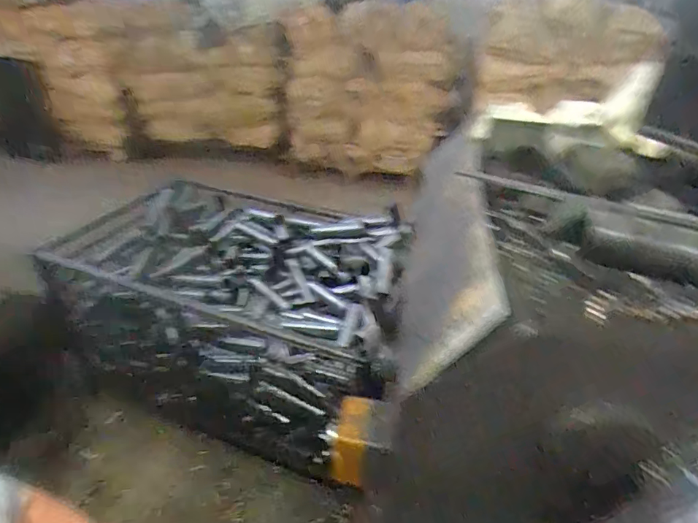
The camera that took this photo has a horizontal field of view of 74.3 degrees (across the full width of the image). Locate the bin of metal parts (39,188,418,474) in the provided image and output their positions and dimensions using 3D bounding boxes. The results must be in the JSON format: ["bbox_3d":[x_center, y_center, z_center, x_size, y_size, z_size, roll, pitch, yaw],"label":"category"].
[{"bbox_3d":[-0.395,0.150,1.637,1.083,0.529,0.654,11,34,14],"label":"bin of metal parts"}]

